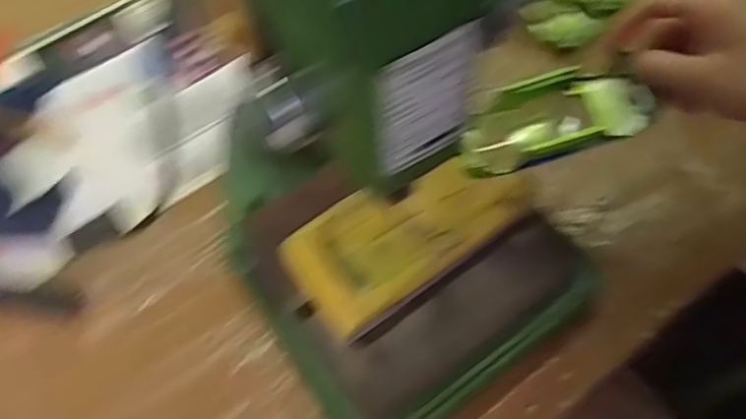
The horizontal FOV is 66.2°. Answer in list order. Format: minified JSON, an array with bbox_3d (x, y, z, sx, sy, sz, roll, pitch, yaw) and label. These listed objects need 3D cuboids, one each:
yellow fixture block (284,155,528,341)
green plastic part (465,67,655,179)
[{"bbox_3d":[0.024,0.013,0.390,0.159,0.018,0.080,-33,64,-14],"label":"yellow fixture block"},{"bbox_3d":[0.118,-0.057,0.380,0.120,0.032,0.056,-17,60,16],"label":"green plastic part"}]

